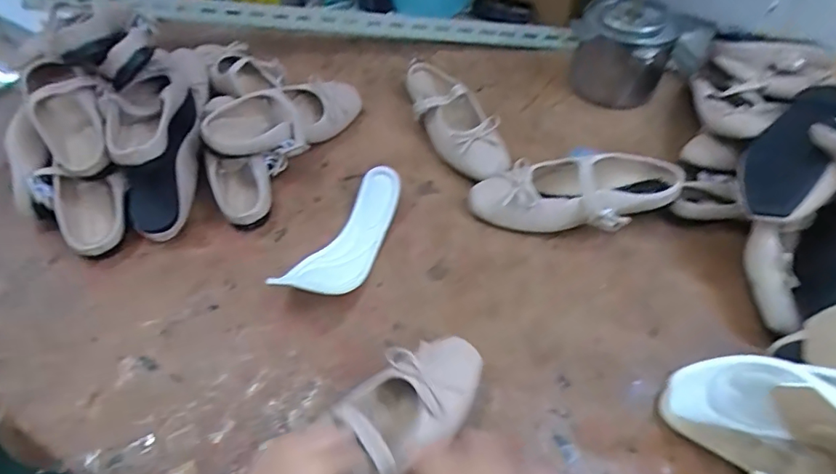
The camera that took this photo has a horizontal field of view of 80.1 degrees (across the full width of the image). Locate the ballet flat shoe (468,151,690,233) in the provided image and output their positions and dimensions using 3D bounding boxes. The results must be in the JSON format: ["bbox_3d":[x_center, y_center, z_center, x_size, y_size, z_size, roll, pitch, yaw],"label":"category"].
[{"bbox_3d":[0.186,-0.046,0.601,0.236,0.063,0.096,2,52,4],"label":"ballet flat shoe"}]

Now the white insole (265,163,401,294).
[{"bbox_3d":[-0.080,0.001,0.582,0.074,0.046,0.197,22,56,18],"label":"white insole"}]

